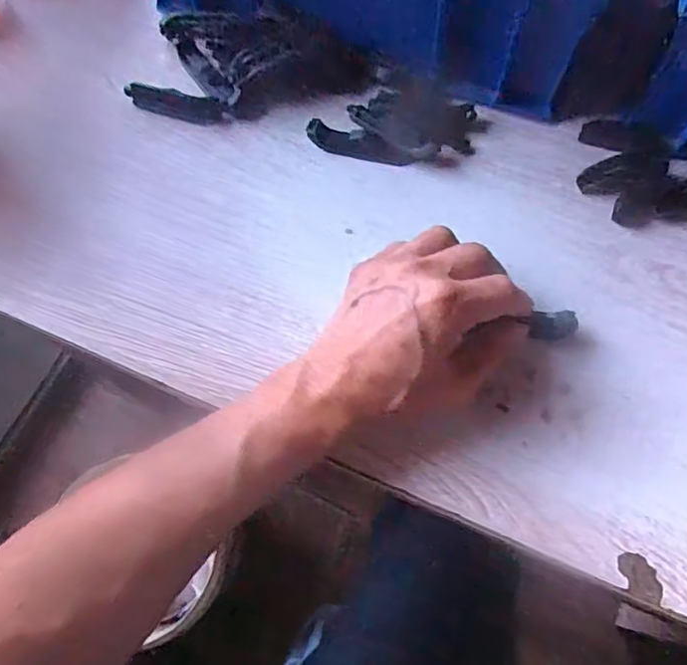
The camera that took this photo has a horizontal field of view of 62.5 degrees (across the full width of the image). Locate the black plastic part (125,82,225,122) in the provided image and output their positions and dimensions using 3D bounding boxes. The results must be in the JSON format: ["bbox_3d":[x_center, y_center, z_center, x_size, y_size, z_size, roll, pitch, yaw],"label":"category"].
[{"bbox_3d":[-0.124,-0.170,0.418,0.074,0.009,0.018,14,71,7],"label":"black plastic part"}]

